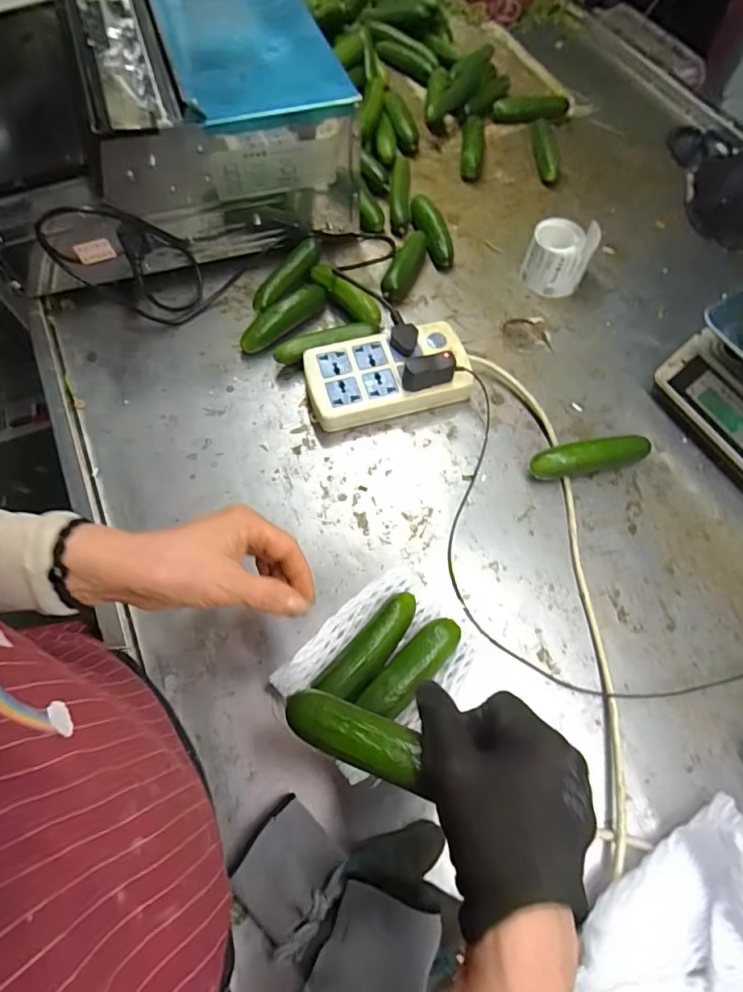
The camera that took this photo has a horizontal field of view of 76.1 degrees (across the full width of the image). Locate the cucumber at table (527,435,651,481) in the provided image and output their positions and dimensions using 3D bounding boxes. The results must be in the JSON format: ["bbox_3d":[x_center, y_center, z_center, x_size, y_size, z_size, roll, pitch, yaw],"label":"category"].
[{"bbox_3d":[0.234,-0.041,0.511,0.131,0.040,0.028,-12,69,-6],"label":"cucumber at table"}]

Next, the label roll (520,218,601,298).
[{"bbox_3d":[0.242,-0.312,0.616,0.078,0.065,0.079,0,68,-1],"label":"label roll"}]

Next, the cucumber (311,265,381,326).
[{"bbox_3d":[-0.032,-0.252,0.599,0.111,0.033,0.024,38,72,13],"label":"cucumber"}]

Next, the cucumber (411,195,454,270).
[{"bbox_3d":[0.084,-0.369,0.662,0.029,0.036,0.115,-16,69,-8],"label":"cucumber"}]

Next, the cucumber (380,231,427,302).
[{"bbox_3d":[0.046,-0.303,0.630,0.034,0.030,0.118,21,69,7],"label":"cucumber"}]

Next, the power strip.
[{"bbox_3d":[0.017,-0.140,0.551,0.182,0.042,0.097,-16,69,-8],"label":"power strip"}]

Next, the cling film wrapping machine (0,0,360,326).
[{"bbox_3d":[-0.298,-0.522,0.636,0.437,0.187,0.469,-19,70,-9],"label":"cling film wrapping machine"}]

